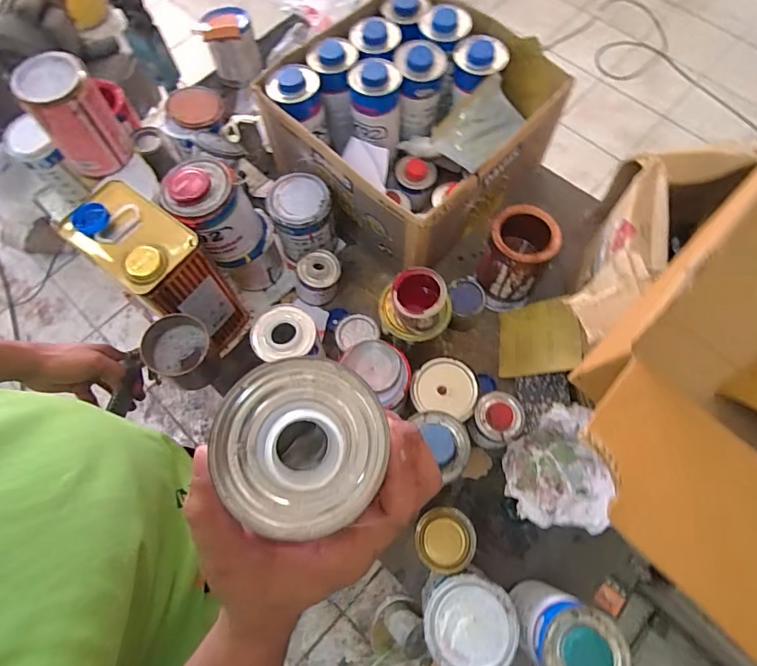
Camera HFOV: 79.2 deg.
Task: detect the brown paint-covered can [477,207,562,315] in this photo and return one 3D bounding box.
[{"bbox_3d":[0.223,-0.122,0.759,0.101,0.140,0.124,20,71,9],"label":"brown paint-covered can"}]

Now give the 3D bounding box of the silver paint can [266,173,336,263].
[{"bbox_3d":[-0.128,-0.195,0.789,0.102,0.112,0.107,-18,70,-5],"label":"silver paint can"}]

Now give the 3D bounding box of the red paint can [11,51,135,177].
[{"bbox_3d":[-0.456,-0.321,0.696,0.092,0.142,0.091,-1,69,2],"label":"red paint can"}]

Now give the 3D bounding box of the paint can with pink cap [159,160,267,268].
[{"bbox_3d":[-0.232,-0.170,0.670,0.102,0.141,0.093,-1,69,2],"label":"paint can with pink cap"}]

